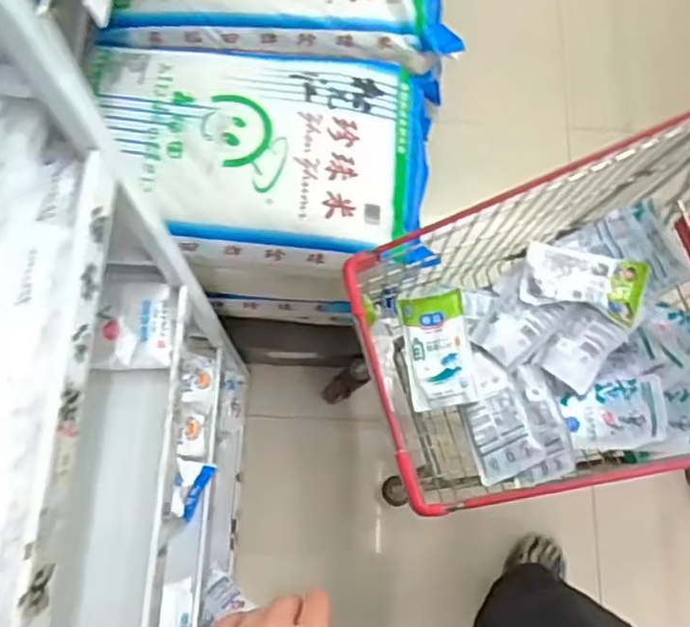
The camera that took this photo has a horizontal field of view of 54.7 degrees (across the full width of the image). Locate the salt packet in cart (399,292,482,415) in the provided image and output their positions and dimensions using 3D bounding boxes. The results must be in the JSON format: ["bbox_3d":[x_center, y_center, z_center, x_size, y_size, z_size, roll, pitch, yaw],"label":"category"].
[{"bbox_3d":[0.152,0.059,1.096,0.105,0.022,0.189,-12,73,15],"label":"salt packet in cart"}]

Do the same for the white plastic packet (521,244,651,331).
[{"bbox_3d":[0.385,-0.050,1.078,0.182,0.020,0.113,13,67,16],"label":"white plastic packet"}]

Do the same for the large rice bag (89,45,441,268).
[{"bbox_3d":[-0.115,-0.257,1.064,0.527,0.118,0.366,0,73,-2],"label":"large rice bag"}]

